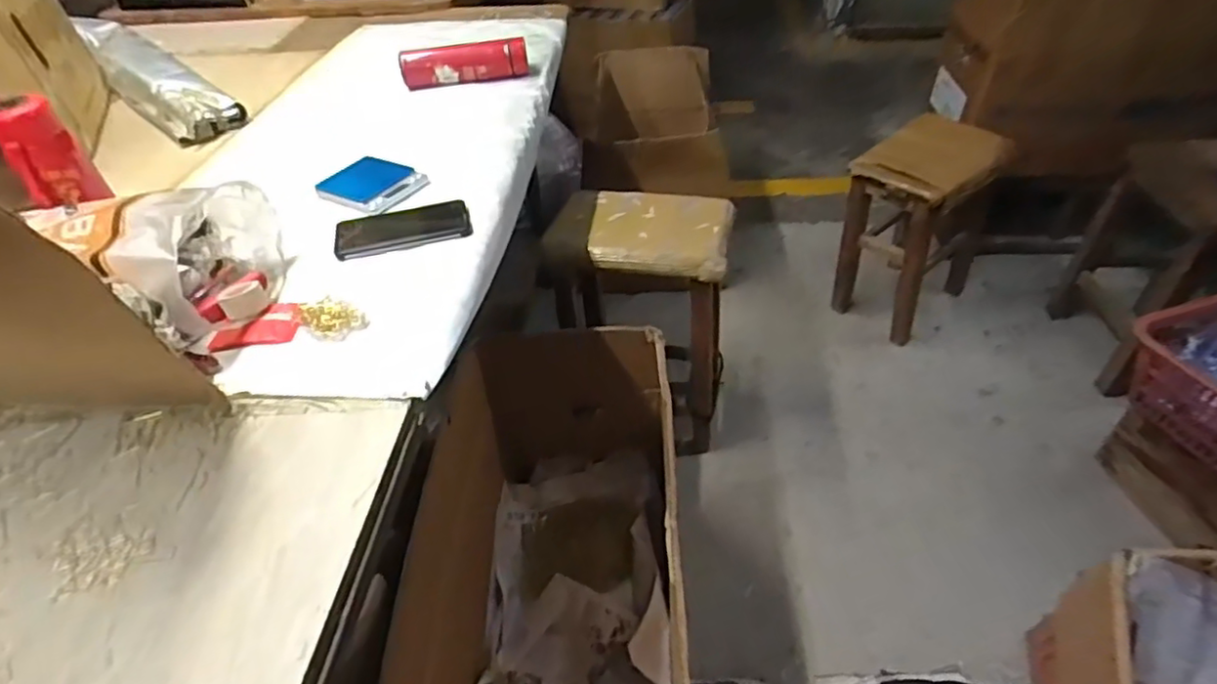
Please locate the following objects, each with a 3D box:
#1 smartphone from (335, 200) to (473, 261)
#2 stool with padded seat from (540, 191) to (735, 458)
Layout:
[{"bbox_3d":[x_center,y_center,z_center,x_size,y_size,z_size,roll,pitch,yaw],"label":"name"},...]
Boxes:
[{"bbox_3d":[-0.262,-0.147,0.798,0.164,0.007,0.090,-15,46,-13],"label":"smartphone"},{"bbox_3d":[0.069,-0.038,1.370,0.365,0.539,0.271,9,45,14],"label":"stool with padded seat"}]

